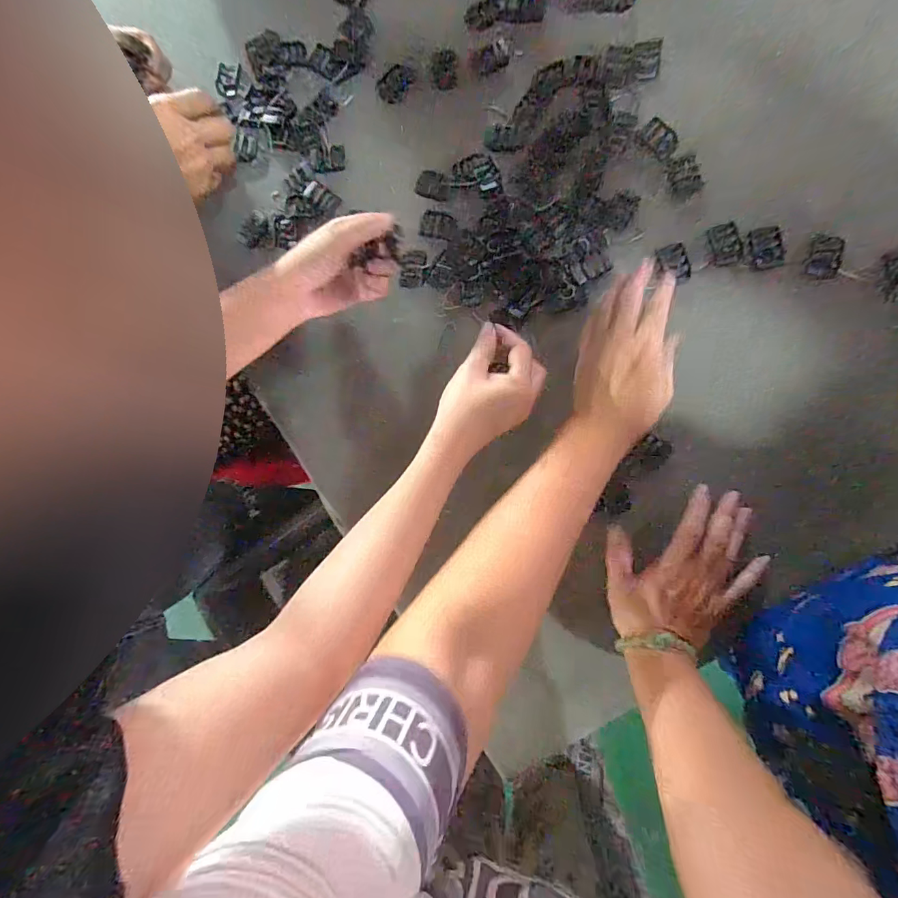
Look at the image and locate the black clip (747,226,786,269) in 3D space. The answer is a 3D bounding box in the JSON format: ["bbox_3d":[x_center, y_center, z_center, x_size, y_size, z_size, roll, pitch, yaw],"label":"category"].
[{"bbox_3d":[0.290,-0.184,0.415,0.028,0.004,0.037,-5,88,9],"label":"black clip"}]

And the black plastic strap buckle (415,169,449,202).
[{"bbox_3d":[-0.016,-0.276,0.474,0.036,0.004,0.027,23,92,9],"label":"black plastic strap buckle"}]

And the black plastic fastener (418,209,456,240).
[{"bbox_3d":[-0.012,-0.234,0.473,0.038,0.004,0.029,14,91,10],"label":"black plastic fastener"}]

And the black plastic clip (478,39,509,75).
[{"bbox_3d":[0.046,-0.402,0.465,0.031,0.004,0.029,-10,87,9],"label":"black plastic clip"}]

